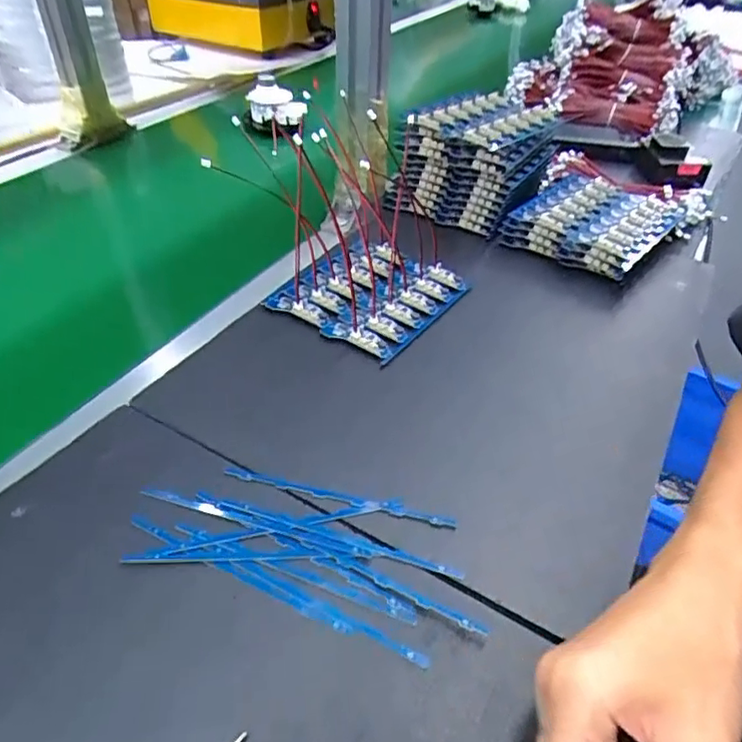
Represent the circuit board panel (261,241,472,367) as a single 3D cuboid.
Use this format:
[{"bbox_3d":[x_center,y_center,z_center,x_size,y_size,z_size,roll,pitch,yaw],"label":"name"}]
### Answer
[{"bbox_3d":[-0.001,-0.078,0.565,0.148,0.019,0.153,26,49,24],"label":"circuit board panel"}]

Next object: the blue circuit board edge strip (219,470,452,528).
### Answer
[{"bbox_3d":[-0.021,0.081,0.385,0.154,0.004,0.010,10,44,9],"label":"blue circuit board edge strip"}]

